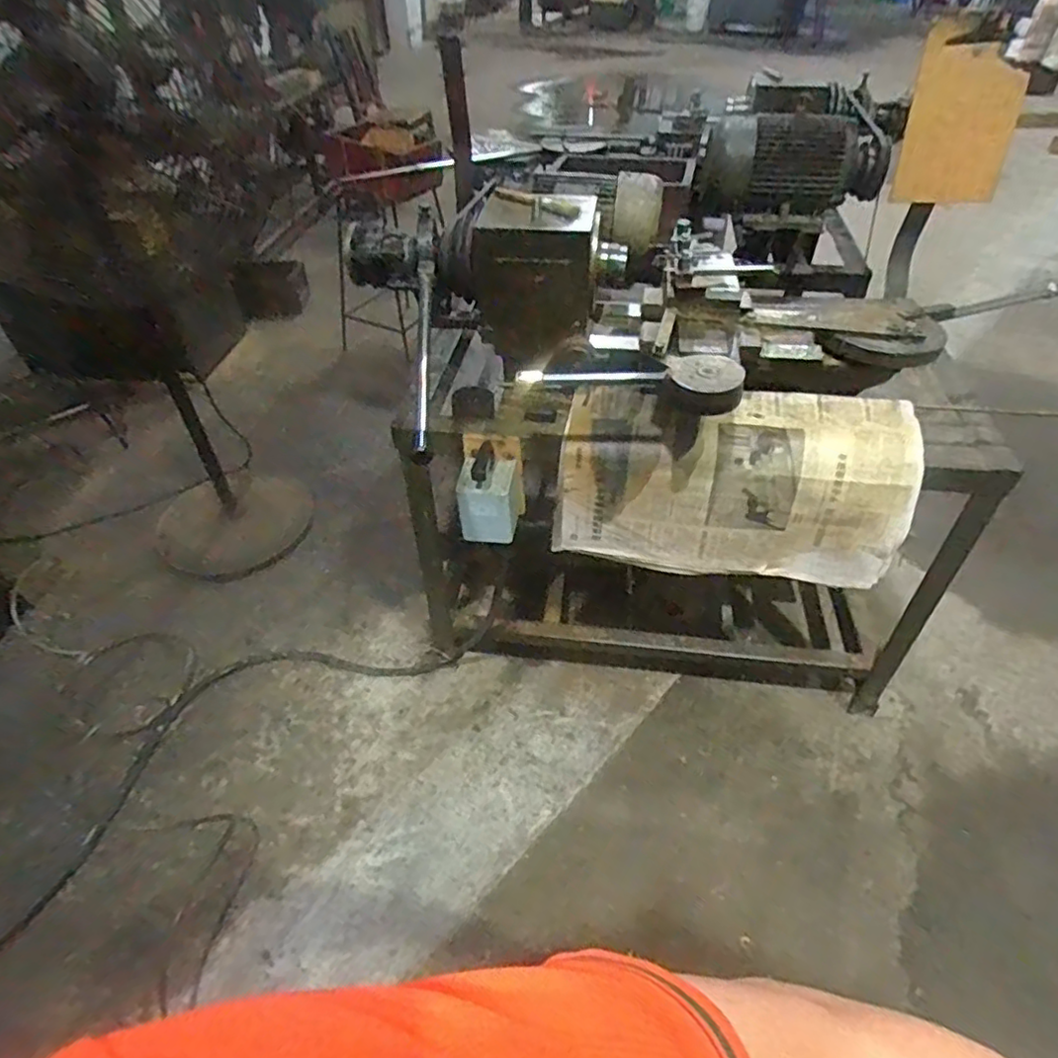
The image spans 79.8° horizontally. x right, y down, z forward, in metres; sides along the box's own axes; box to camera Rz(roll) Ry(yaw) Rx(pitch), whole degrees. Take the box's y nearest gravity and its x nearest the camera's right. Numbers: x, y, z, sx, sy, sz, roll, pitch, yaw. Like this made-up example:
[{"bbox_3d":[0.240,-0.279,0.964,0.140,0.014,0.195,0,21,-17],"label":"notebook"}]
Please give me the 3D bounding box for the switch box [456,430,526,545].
[{"bbox_3d":[-0.065,-0.067,1.091,0.106,0.151,0.115,2,45,3],"label":"switch box"}]

